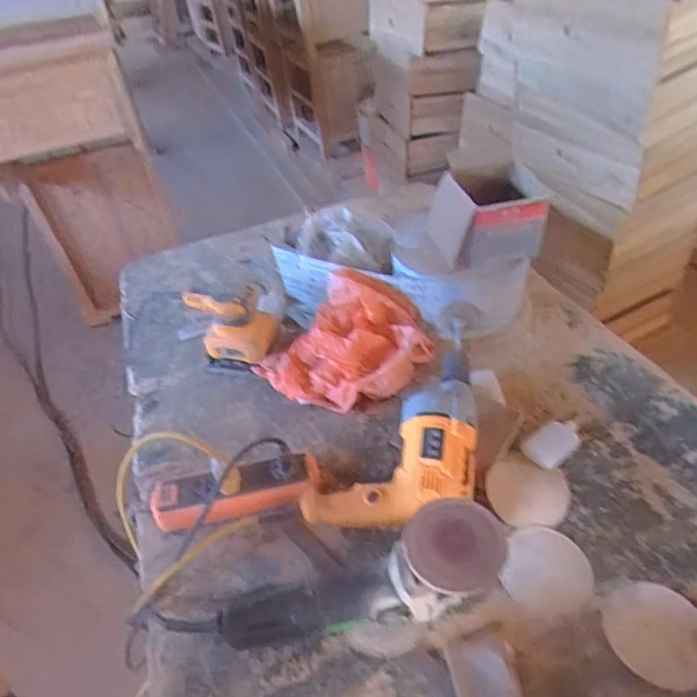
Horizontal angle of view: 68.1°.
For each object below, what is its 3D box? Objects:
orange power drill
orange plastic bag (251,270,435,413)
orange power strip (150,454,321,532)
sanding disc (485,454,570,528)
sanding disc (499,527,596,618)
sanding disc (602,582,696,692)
[{"bbox_3d":[0.057,0.100,0.658,0.200,0.102,0.243,2,43,10],"label":"orange power drill"},{"bbox_3d":[-0.008,-0.011,0.781,0.248,0.115,0.188,7,44,16],"label":"orange plastic bag"},{"bbox_3d":[-0.137,0.180,0.641,0.208,0.041,0.071,-12,42,-5],"label":"orange power strip"},{"bbox_3d":[0.215,0.174,0.623,0.091,0.008,0.088,-4,42,4],"label":"sanding disc"},{"bbox_3d":[0.217,0.242,0.562,0.089,0.004,0.097,-4,42,4],"label":"sanding disc"},{"bbox_3d":[0.305,0.279,0.506,0.098,0.004,0.093,-11,42,-4],"label":"sanding disc"}]

